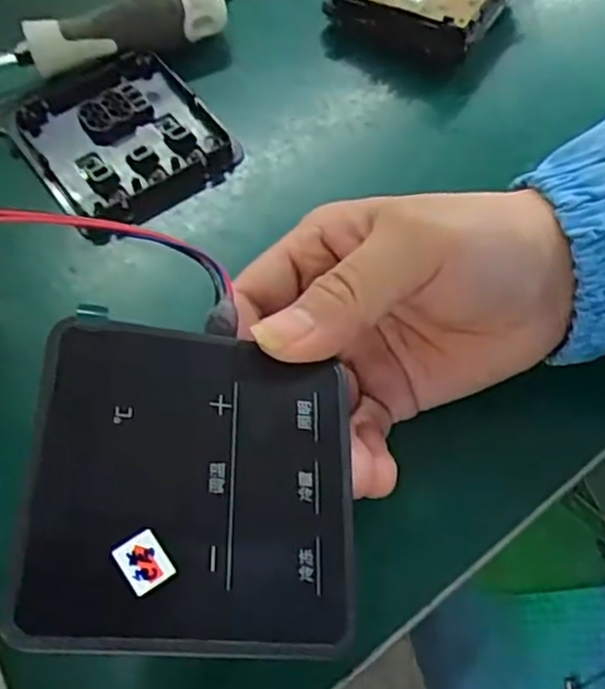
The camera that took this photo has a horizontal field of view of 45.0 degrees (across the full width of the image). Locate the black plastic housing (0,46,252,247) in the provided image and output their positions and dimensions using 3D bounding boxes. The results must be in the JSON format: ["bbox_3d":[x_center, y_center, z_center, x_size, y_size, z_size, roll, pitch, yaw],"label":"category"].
[{"bbox_3d":[-0.085,-0.097,0.343,0.082,0.016,0.094,-34,63,-16],"label":"black plastic housing"}]

